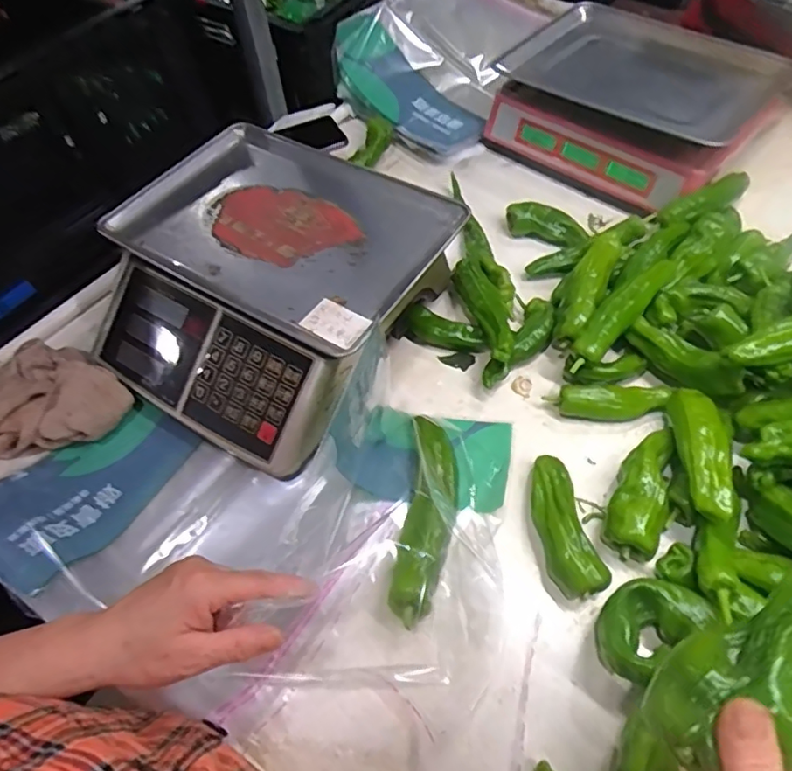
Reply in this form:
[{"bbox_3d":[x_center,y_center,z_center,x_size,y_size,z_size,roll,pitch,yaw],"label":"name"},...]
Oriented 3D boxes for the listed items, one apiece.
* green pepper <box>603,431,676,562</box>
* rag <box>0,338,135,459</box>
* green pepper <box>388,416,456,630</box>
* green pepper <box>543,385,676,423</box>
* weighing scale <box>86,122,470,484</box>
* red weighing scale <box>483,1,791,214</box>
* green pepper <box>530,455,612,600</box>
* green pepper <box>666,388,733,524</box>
[{"bbox_3d":[0.222,0.088,0.505,0.047,0.042,0.130,20,60,17],"label":"green pepper"},{"bbox_3d":[-0.386,0.015,0.604,0.182,0.042,0.139,34,65,24],"label":"rag"},{"bbox_3d":[0.029,0.114,0.507,0.043,0.036,0.187,7,57,9],"label":"green pepper"},{"bbox_3d":[0.216,0.016,0.569,0.116,0.027,0.032,1,56,5],"label":"green pepper"},{"bbox_3d":[-0.130,-0.106,0.617,0.357,0.124,0.333,29,63,22],"label":"weighing scale"},{"bbox_3d":[0.327,-0.394,0.780,0.276,0.095,0.329,-40,62,-21],"label":"red weighing scale"},{"bbox_3d":[0.146,0.119,0.497,0.049,0.040,0.130,-10,56,-2],"label":"green pepper"},{"bbox_3d":[0.269,0.053,0.492,0.033,0.028,0.128,3,56,6],"label":"green pepper"}]

